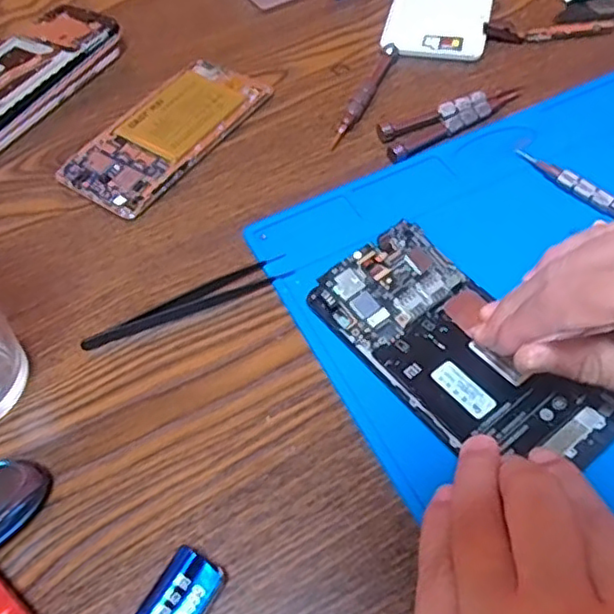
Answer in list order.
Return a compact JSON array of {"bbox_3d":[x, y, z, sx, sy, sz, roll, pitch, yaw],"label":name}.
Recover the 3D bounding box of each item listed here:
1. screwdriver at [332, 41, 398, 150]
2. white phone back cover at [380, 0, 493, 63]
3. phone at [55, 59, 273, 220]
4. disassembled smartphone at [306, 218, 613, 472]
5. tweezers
[{"bbox_3d":[0.039,-0.142,0.428,0.011,0.011,0.098,19,59,18],"label":"screwdriver"},{"bbox_3d":[0.103,-0.234,0.487,0.073,0.006,0.145,10,57,12],"label":"white phone back cover"},{"bbox_3d":[-0.091,-0.116,0.422,0.068,0.011,0.141,30,63,23],"label":"phone"},{"bbox_3d":[0.073,0.021,0.307,0.073,0.011,0.146,-40,65,-20],"label":"disassembled smartphone"},{"bbox_3d":[-0.064,-0.003,0.344,0.111,0.005,0.016,-20,56,-8],"label":"tweezers"}]

